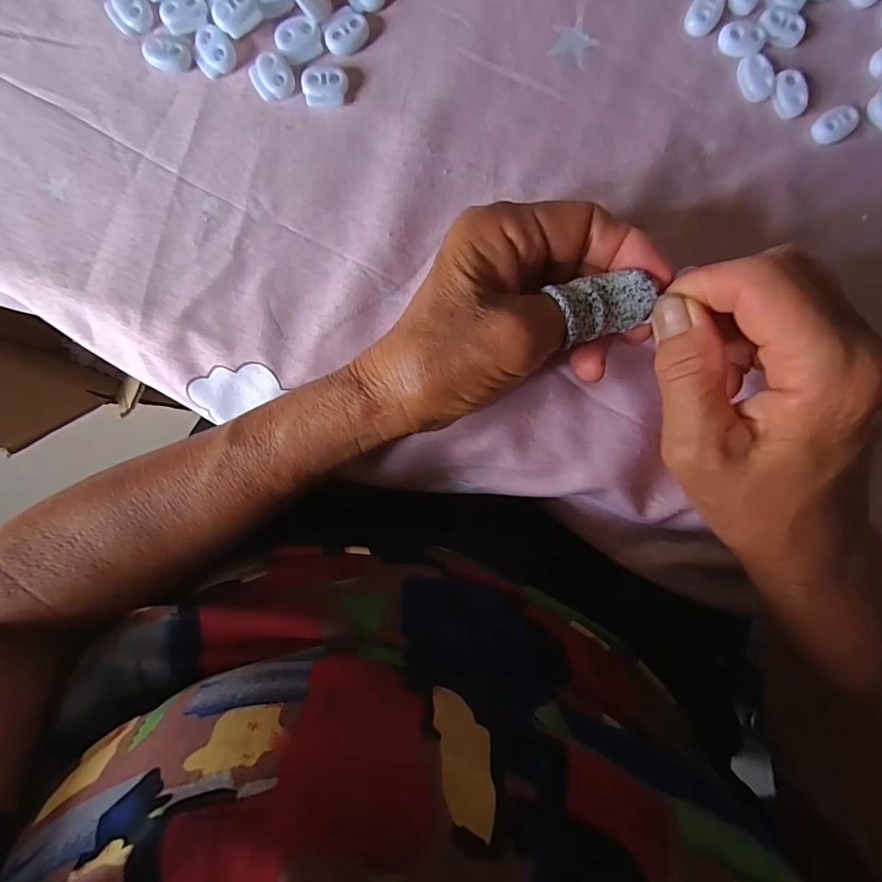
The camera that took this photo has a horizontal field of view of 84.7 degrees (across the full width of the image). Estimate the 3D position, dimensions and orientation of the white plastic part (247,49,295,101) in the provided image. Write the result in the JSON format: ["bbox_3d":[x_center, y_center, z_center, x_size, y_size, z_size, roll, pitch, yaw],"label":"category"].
[{"bbox_3d":[-0.082,-0.177,0.235,0.019,0.004,0.021,-35,91,1],"label":"white plastic part"}]

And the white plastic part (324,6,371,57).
[{"bbox_3d":[-0.046,-0.200,0.237,0.018,0.004,0.023,37,91,-1],"label":"white plastic part"}]

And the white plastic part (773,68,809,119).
[{"bbox_3d":[0.172,-0.171,0.239,0.014,0.006,0.021,-15,91,1],"label":"white plastic part"}]

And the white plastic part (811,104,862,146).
[{"bbox_3d":[0.195,-0.156,0.239,0.020,0.007,0.015,-31,91,1],"label":"white plastic part"}]

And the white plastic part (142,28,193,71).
[{"bbox_3d":[-0.132,-0.189,0.234,0.021,0.004,0.017,21,92,0],"label":"white plastic part"}]

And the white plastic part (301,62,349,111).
[{"bbox_3d":[-0.057,-0.174,0.236,0.022,0.005,0.021,3,92,0],"label":"white plastic part"}]

